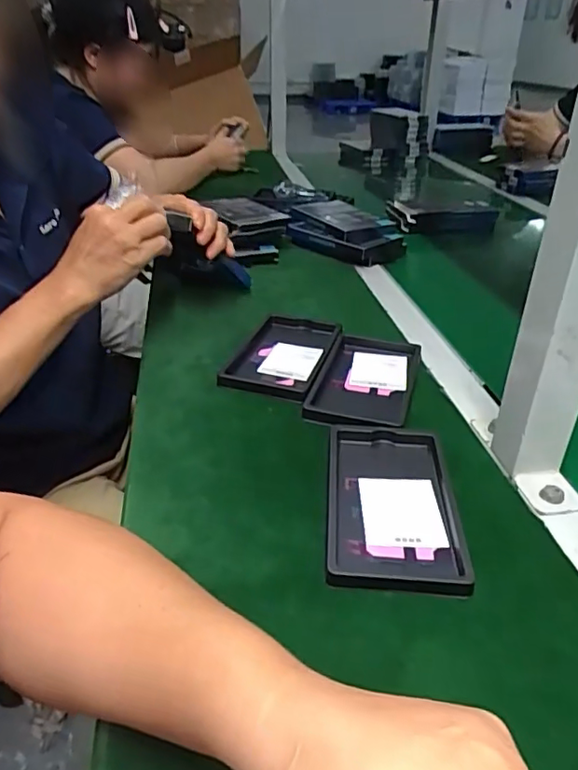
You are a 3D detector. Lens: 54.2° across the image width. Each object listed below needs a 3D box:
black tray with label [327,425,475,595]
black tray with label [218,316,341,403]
[{"bbox_3d":[0.076,0.083,0.413,0.091,0.012,0.160,4,32,4],"label":"black tray with label"},{"bbox_3d":[-0.007,-0.035,0.601,0.098,0.010,0.164,10,33,14],"label":"black tray with label"}]

